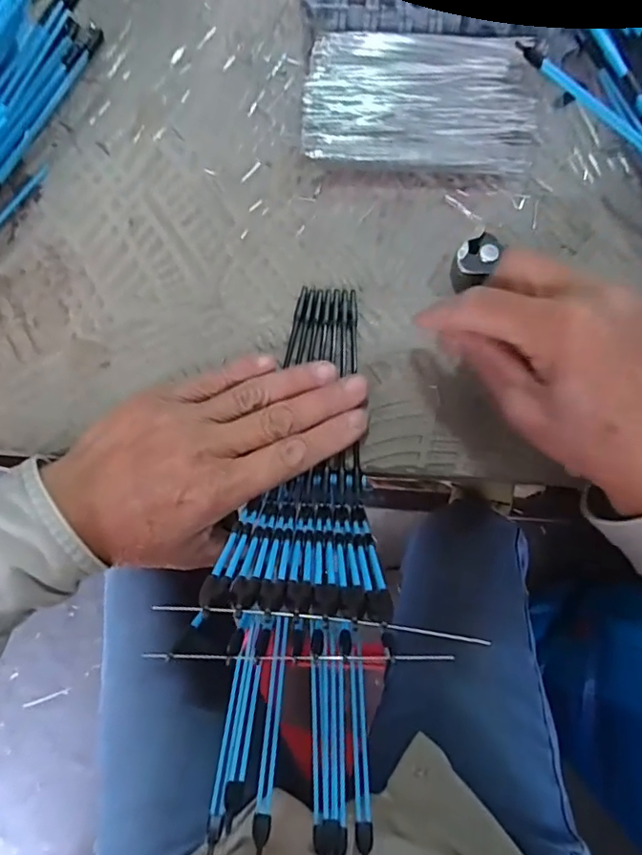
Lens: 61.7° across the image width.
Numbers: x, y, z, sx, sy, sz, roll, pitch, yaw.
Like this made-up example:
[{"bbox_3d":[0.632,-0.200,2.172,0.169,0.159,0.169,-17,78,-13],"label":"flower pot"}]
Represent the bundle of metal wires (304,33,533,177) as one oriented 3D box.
[{"bbox_3d":[0.056,-0.186,0.307,0.128,0.021,0.069,4,78,2],"label":"bundle of metal wires"}]

